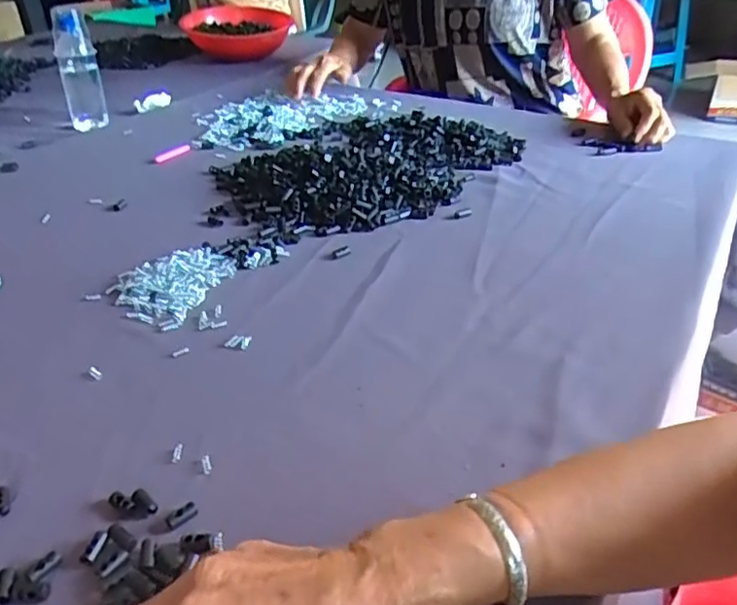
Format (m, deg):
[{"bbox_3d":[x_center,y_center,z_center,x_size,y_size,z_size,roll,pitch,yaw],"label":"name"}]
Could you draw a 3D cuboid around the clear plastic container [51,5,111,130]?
[{"bbox_3d":[-0.465,-0.379,1.014,0.059,0.176,0.054,-17,37,-21],"label":"clear plastic container"}]

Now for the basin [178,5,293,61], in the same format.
[{"bbox_3d":[-0.293,-0.619,1.434,0.232,0.082,0.276,-6,34,-5],"label":"basin"}]

